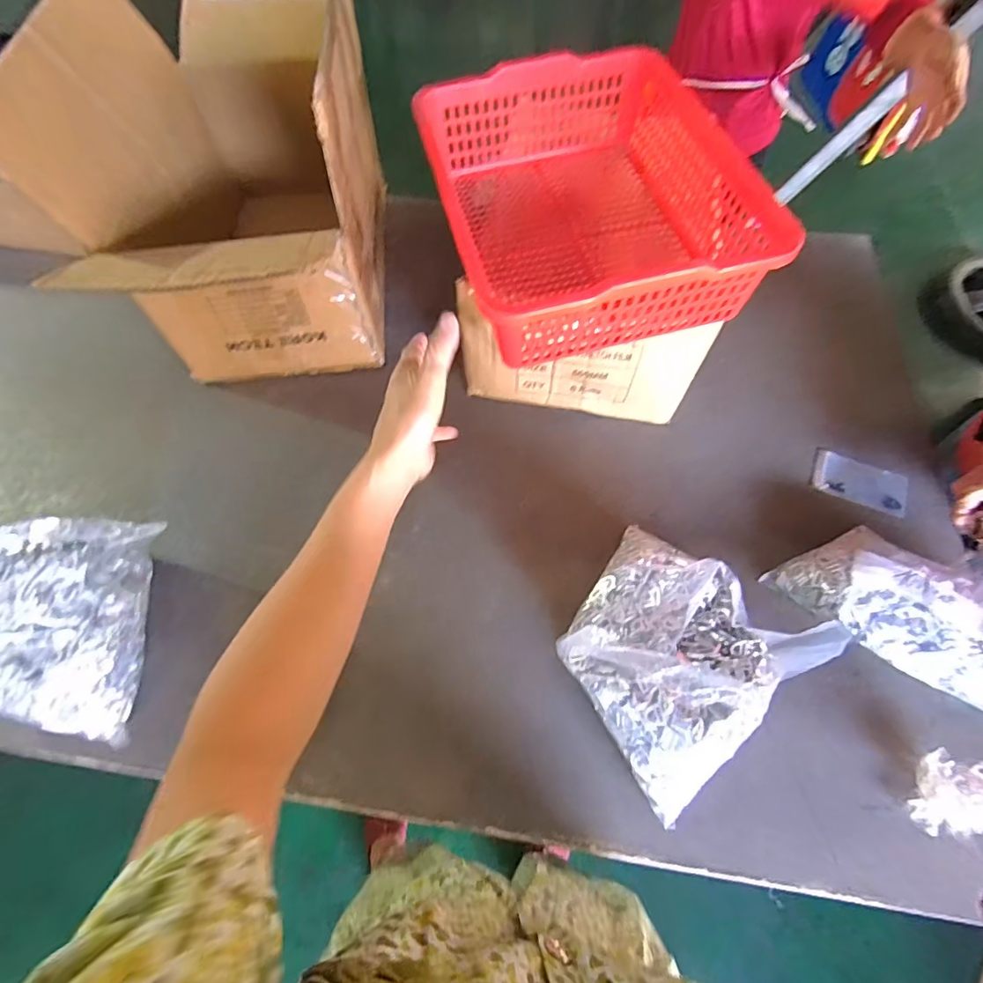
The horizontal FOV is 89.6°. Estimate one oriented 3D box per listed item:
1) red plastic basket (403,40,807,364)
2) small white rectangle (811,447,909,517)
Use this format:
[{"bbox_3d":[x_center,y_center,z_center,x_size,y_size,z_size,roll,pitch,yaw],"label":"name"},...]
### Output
[{"bbox_3d":[0.113,-0.407,0.692,0.366,0.151,0.477,-12,63,-8],"label":"red plastic basket"},{"bbox_3d":[0.615,-0.015,0.823,0.141,0.018,0.080,21,75,11],"label":"small white rectangle"}]

